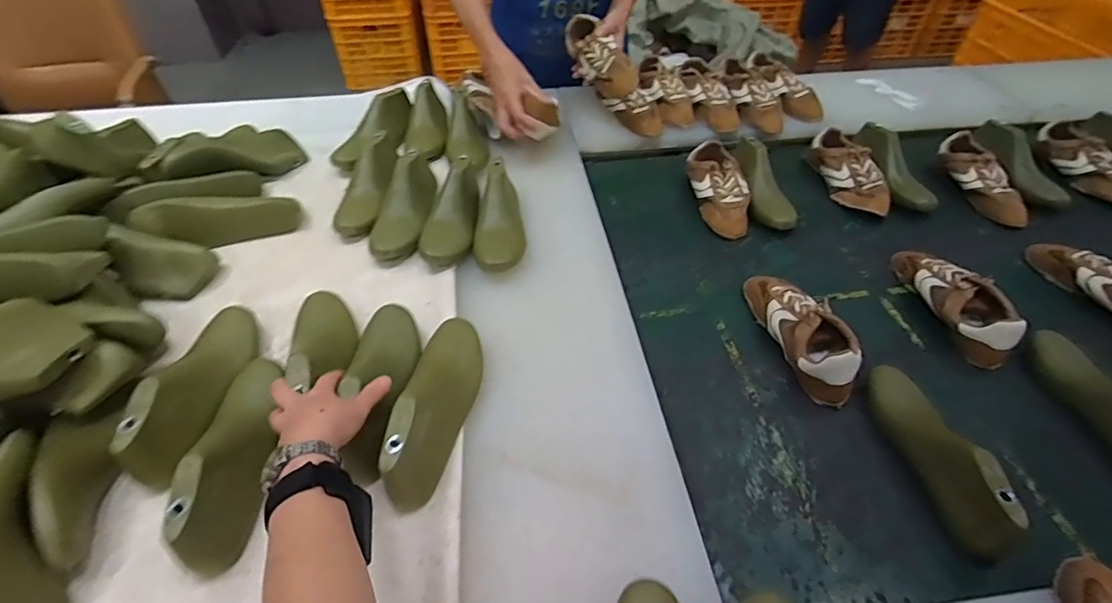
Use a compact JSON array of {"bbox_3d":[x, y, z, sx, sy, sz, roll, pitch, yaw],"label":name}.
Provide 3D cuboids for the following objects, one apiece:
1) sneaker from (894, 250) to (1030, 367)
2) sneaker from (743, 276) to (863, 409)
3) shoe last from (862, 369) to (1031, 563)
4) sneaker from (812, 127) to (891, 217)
[{"bbox_3d":[0.591,-0.010,0.768,0.084,0.074,0.222,-5,47,-4],"label":"sneaker"},{"bbox_3d":[0.342,0.034,0.716,0.082,0.069,0.218,-7,47,-5],"label":"sneaker"},{"bbox_3d":[0.434,0.164,0.587,0.070,0.087,0.228,-1,47,0],"label":"shoe last"},{"bbox_3d":[0.559,-0.239,0.983,0.083,0.071,0.210,-7,47,-6],"label":"sneaker"}]

